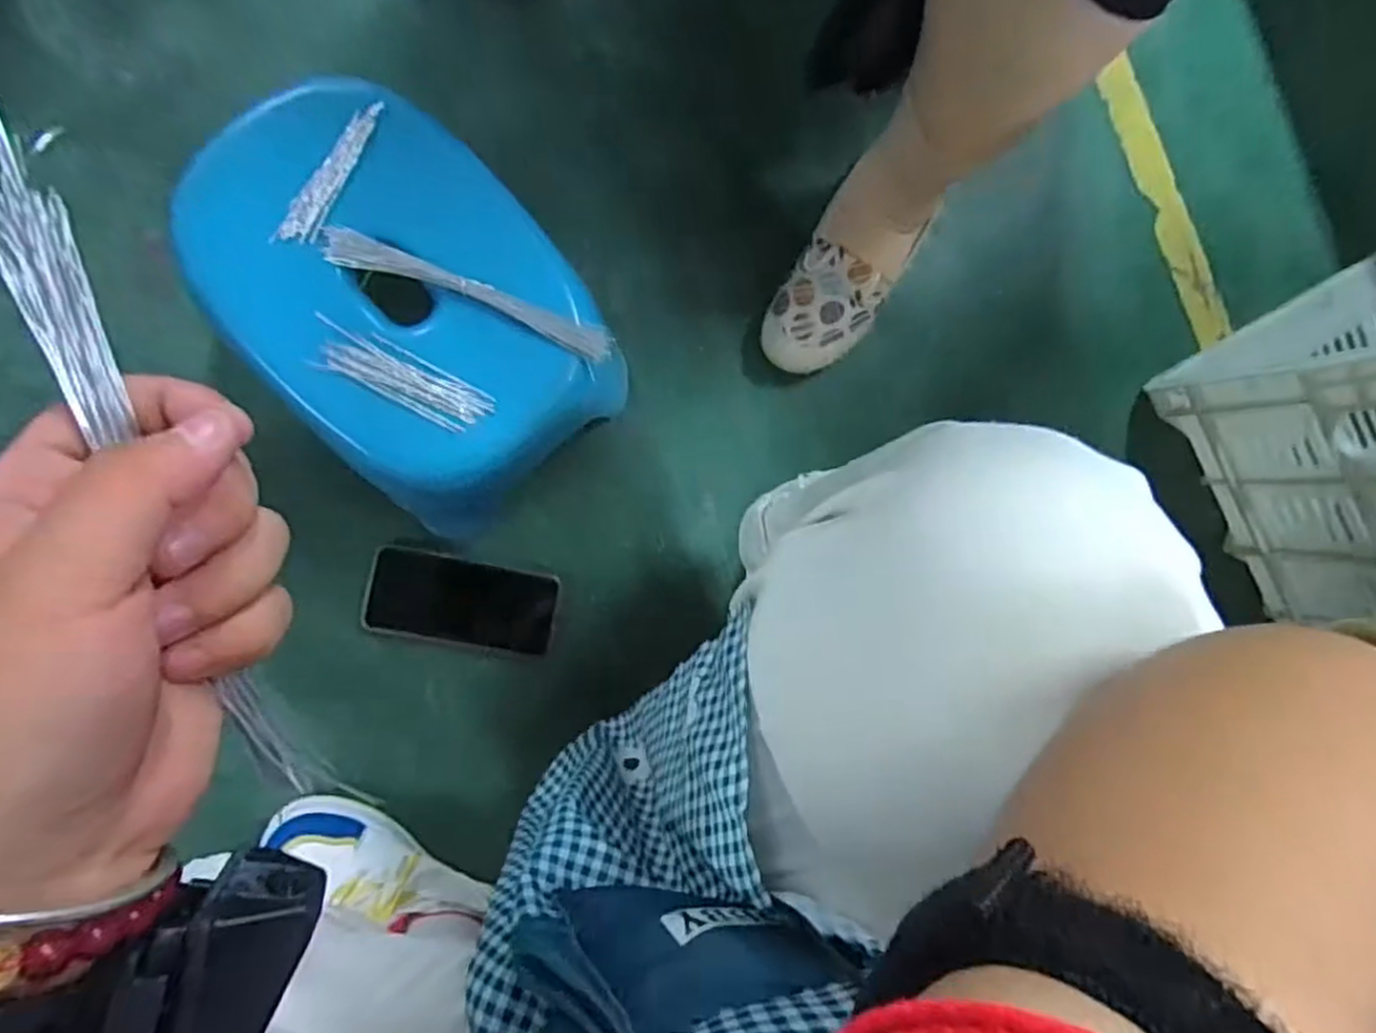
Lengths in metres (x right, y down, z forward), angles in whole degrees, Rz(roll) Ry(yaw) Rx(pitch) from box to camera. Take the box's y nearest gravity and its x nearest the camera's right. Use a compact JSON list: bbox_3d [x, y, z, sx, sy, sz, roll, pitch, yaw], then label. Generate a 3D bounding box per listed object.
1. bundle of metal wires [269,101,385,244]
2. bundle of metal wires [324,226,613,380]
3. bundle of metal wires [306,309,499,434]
[{"bbox_3d":[-0.228,-0.219,0.461,0.021,0.005,0.105,27,86,-9],"label":"bundle of metal wires"},{"bbox_3d":[-0.141,-0.146,0.473,0.190,0.013,0.032,23,87,-8],"label":"bundle of metal wires"},{"bbox_3d":[-0.185,-0.090,0.471,0.113,0.004,0.034,26,86,-9],"label":"bundle of metal wires"}]

